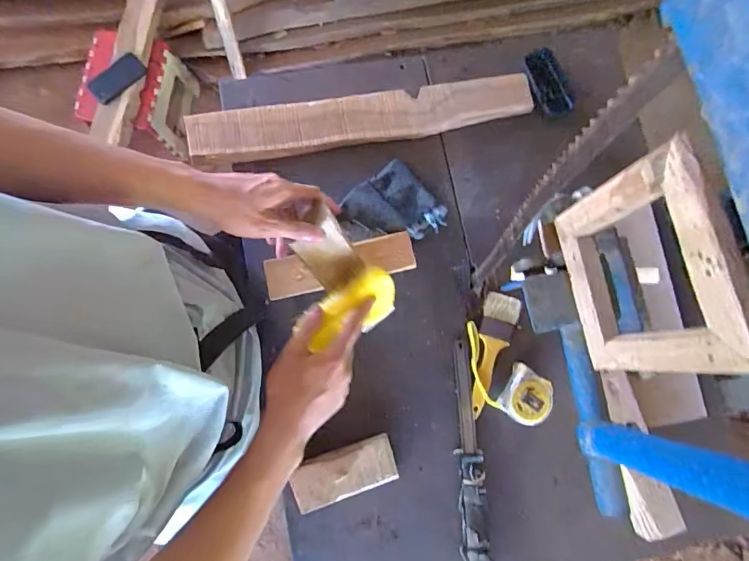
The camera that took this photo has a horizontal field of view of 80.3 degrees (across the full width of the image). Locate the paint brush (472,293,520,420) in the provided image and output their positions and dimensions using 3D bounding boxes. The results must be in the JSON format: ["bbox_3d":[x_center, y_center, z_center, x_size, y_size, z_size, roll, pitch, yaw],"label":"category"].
[{"bbox_3d":[0.168,0.105,0.632,0.048,0.024,0.169,14,75,3],"label":"paint brush"}]

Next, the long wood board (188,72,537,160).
[{"bbox_3d":[-0.020,-0.246,0.674,0.511,0.027,0.075,-10,75,-3],"label":"long wood board"}]

